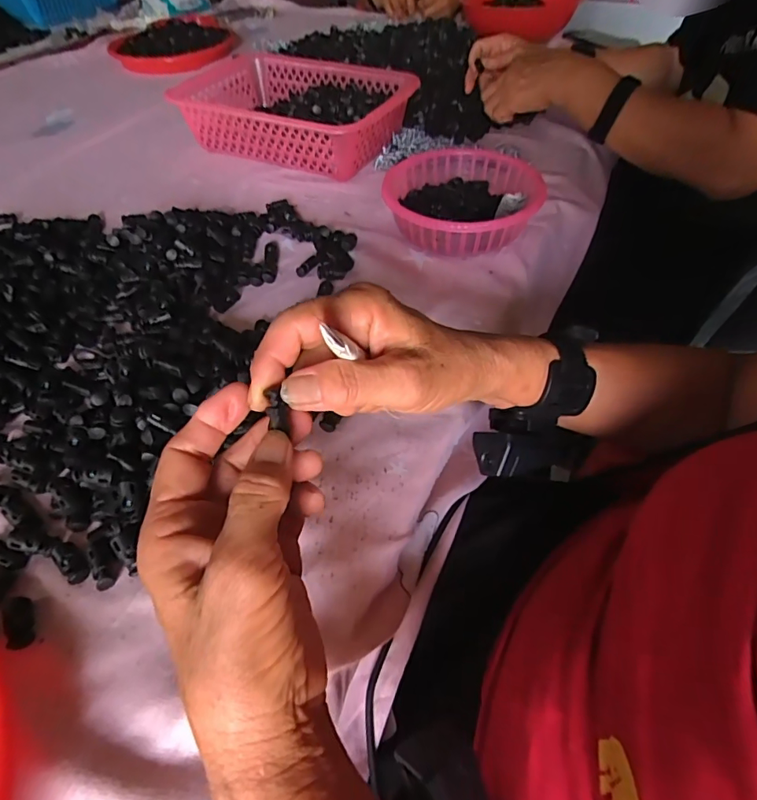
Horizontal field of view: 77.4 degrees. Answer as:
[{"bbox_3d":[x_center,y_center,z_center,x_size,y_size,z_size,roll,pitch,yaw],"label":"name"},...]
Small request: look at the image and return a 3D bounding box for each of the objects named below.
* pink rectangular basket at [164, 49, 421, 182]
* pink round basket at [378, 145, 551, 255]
[{"bbox_3d":[-0.121,-0.405,0.666,0.315,0.079,0.196,21,55,15],"label":"pink rectangular basket"},{"bbox_3d":[0.095,-0.231,0.536,0.172,0.050,0.193,-2,52,-2],"label":"pink round basket"}]

